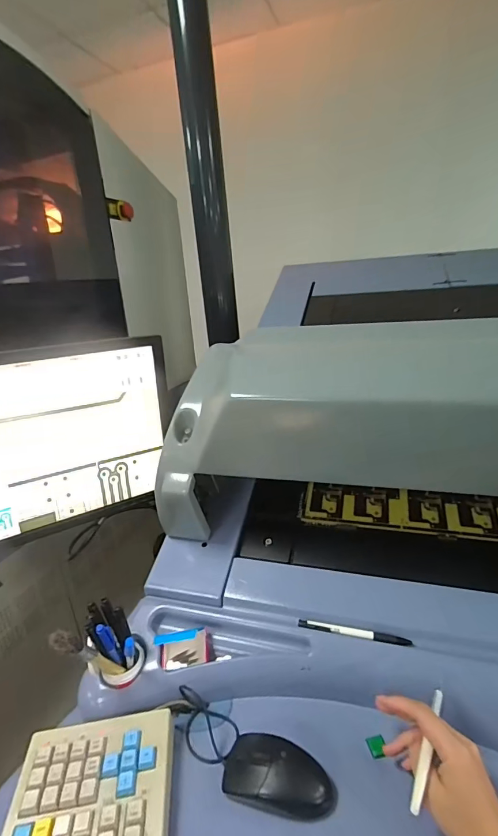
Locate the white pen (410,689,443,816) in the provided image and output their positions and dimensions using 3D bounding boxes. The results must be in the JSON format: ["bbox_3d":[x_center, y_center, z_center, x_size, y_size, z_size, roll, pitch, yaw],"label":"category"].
[{"bbox_3d":[0.170,0.314,0.378,0.009,0.011,0.106,9,37,34],"label":"white pen"}]

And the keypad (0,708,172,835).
[{"bbox_3d":[-0.161,0.391,0.399,0.158,0.031,0.167,-7,20,-7],"label":"keypad"}]

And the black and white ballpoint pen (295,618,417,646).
[{"bbox_3d":[0.133,0.275,0.509,0.139,0.008,0.012,2,20,19],"label":"black and white ballpoint pen"}]

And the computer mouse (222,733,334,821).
[{"bbox_3d":[0.031,0.377,0.418,0.115,0.038,0.058,3,21,19],"label":"computer mouse"}]

